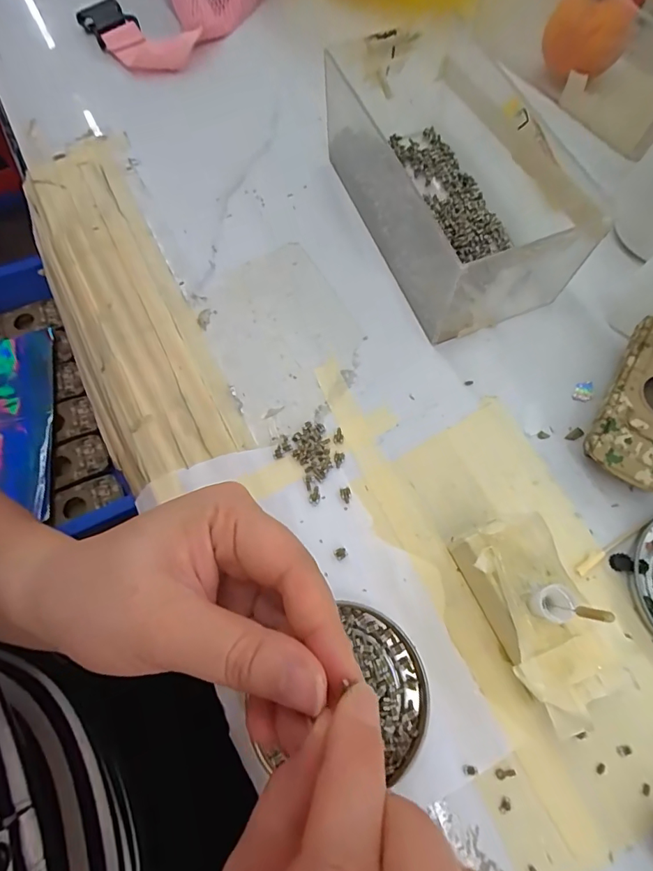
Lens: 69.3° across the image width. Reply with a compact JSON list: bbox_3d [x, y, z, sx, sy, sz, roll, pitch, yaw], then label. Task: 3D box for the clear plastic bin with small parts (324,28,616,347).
[{"bbox_3d":[0.071,-0.156,0.291,0.092,0.072,0.175,-19,69,-7],"label":"clear plastic bin with small parts"}]

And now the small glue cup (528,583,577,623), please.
[{"bbox_3d":[0.093,0.070,0.196,0.013,0.016,0.014,0,68,0],"label":"small glue cup"}]

